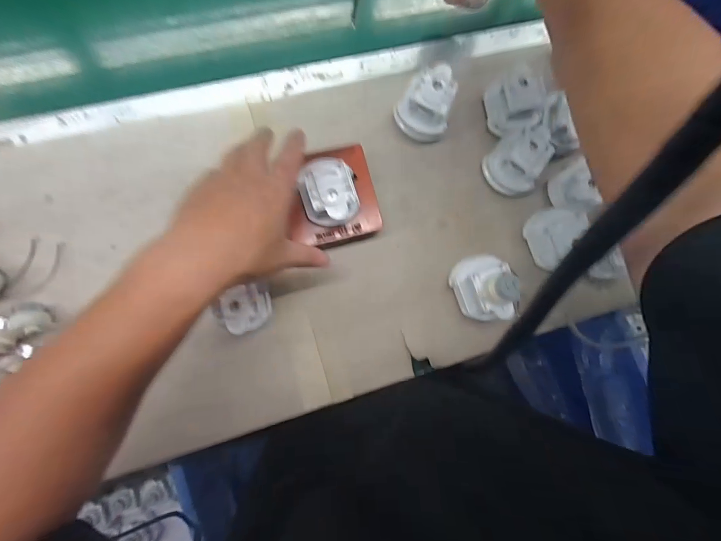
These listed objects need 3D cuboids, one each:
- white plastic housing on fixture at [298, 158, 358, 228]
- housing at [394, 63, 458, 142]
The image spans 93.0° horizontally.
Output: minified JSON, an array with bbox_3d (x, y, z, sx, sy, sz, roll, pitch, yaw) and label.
[{"bbox_3d":[-0.030,-0.078,0.354,0.057,0.026,0.067,-11,85,-7],"label":"white plastic housing on fixture"},{"bbox_3d":[0.079,-0.192,0.397,0.060,0.053,0.070,28,82,-4],"label":"housing"}]

